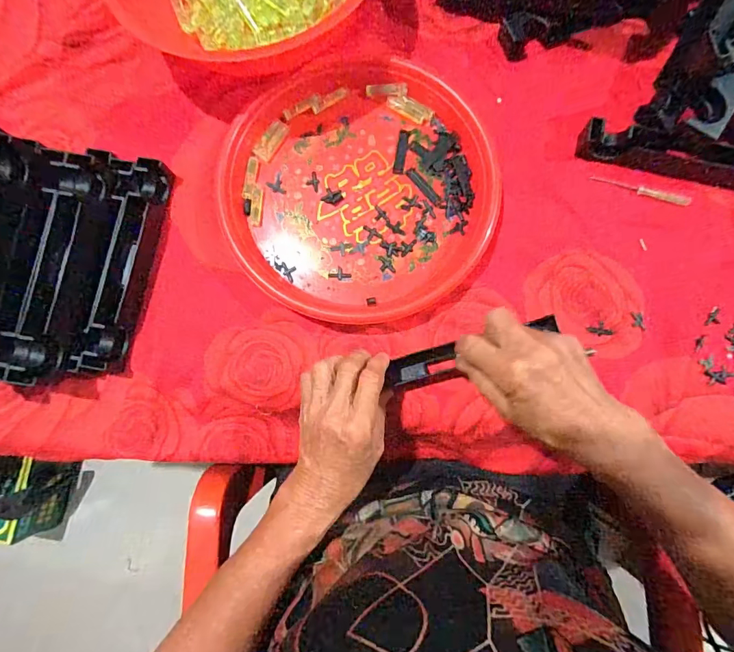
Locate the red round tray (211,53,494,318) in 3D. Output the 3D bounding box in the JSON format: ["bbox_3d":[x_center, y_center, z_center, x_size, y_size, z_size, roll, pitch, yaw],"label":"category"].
[{"bbox_3d":[-0.006,-0.129,0.392,0.239,0.030,0.239,0,84,2],"label":"red round tray"}]

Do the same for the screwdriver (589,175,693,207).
[{"bbox_3d":[0.256,-0.126,0.394,0.089,0.004,0.010,16,84,3],"label":"screwdriver"}]

